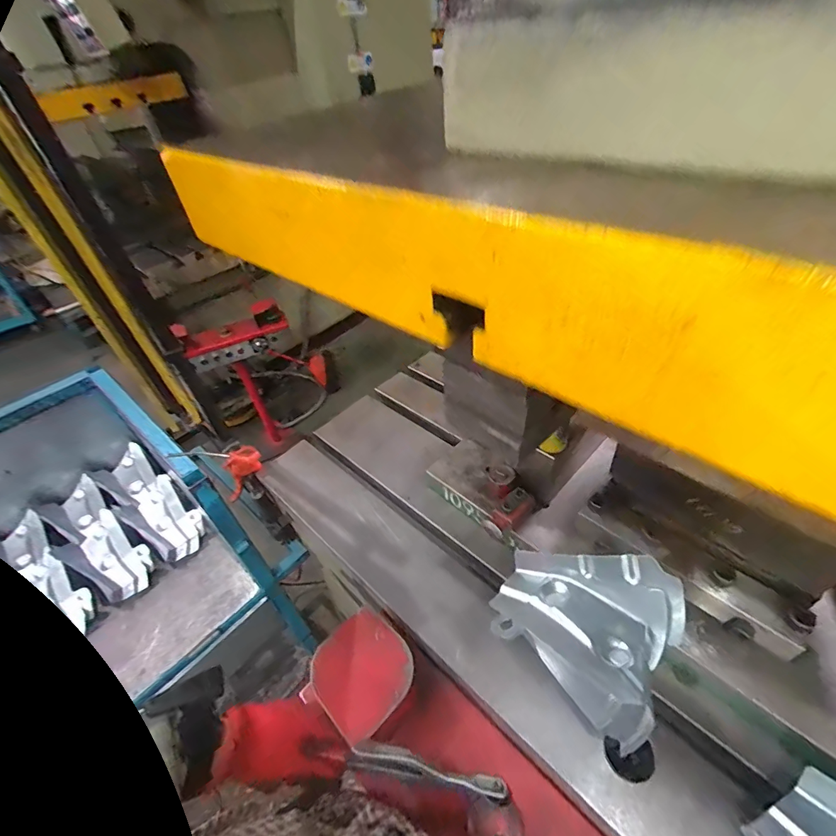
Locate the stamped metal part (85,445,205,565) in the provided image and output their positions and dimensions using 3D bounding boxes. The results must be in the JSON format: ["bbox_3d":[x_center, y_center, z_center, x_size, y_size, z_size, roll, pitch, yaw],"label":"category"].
[{"bbox_3d":[-0.701,0.224,1.123,0.336,0.081,0.135,38,58,20],"label":"stamped metal part"}]

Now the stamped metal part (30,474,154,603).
[{"bbox_3d":[-0.800,0.304,1.069,0.356,0.135,0.135,35,56,21],"label":"stamped metal part"}]

